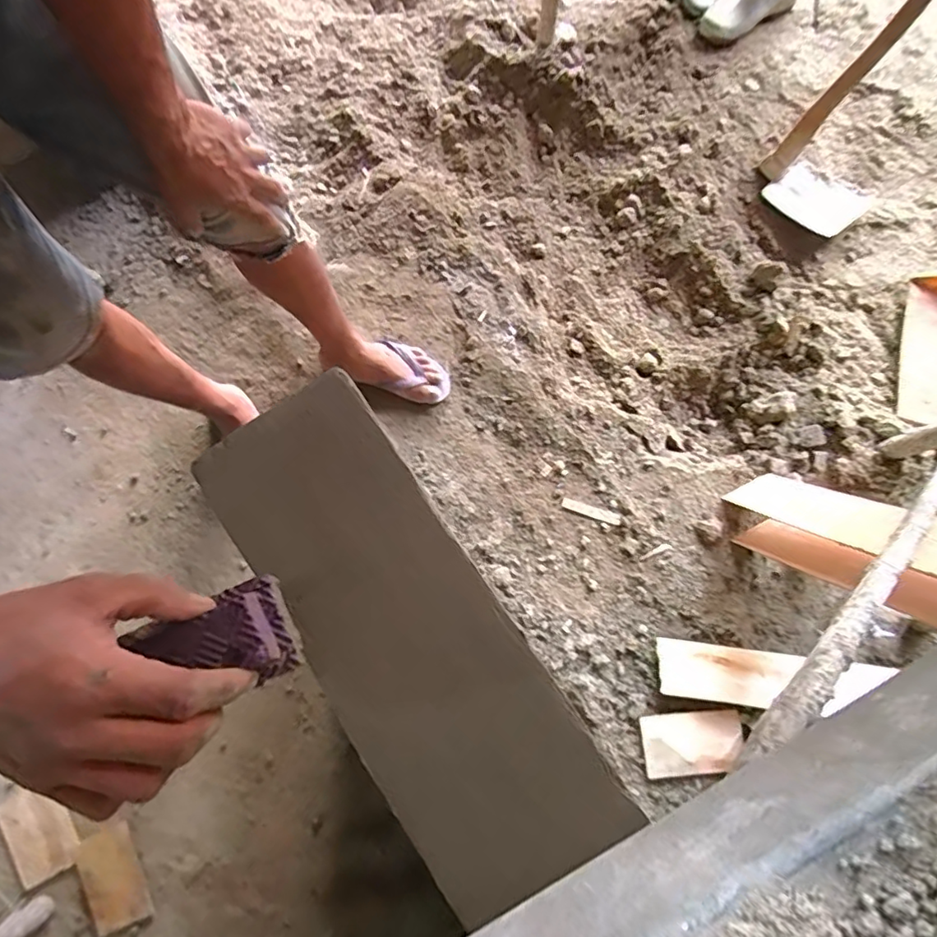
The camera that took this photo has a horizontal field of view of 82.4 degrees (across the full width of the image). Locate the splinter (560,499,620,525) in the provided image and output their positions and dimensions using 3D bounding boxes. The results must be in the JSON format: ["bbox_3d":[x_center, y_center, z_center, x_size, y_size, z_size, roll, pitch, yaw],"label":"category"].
[{"bbox_3d":[0.249,0.088,1.091,0.121,0.006,0.021,18,79,3],"label":"splinter"}]

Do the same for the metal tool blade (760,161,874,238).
[{"bbox_3d":[0.829,-0.645,1.278,0.213,0.026,0.160,37,82,6],"label":"metal tool blade"}]

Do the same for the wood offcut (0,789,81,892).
[{"bbox_3d":[-0.775,0.657,0.961,0.115,0.012,0.154,-29,80,-6],"label":"wood offcut"}]

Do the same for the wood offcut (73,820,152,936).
[{"bbox_3d":[-0.634,0.730,0.946,0.096,0.015,0.160,-24,80,-5],"label":"wood offcut"}]

